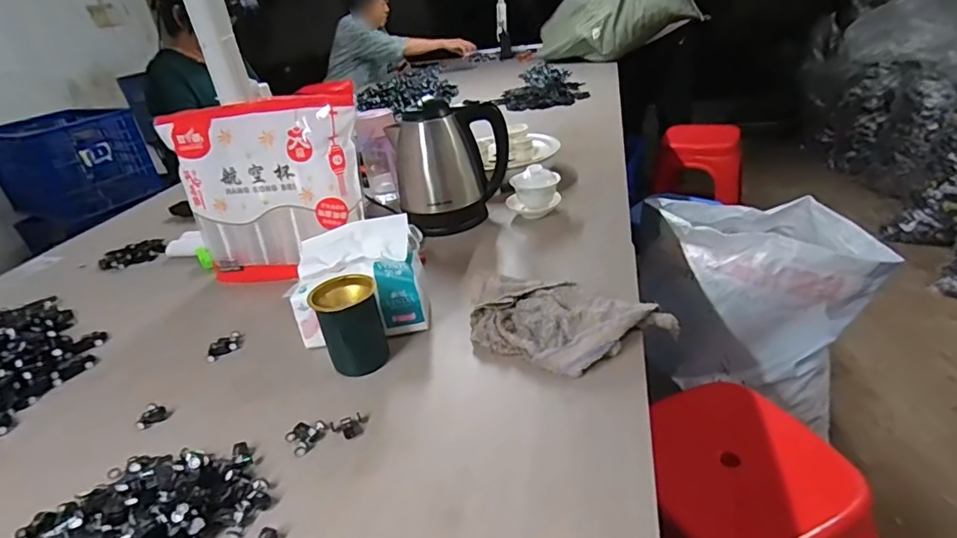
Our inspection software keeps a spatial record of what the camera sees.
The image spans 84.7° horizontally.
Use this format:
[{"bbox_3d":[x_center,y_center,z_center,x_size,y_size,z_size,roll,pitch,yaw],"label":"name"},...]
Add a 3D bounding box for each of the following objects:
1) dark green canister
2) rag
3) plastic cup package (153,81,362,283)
[{"bbox_3d":[-0.153,0.067,0.632,0.075,0.099,0.072,-13,30,-10],"label":"dark green canister"},{"bbox_3d":[0.103,0.067,0.624,0.244,0.055,0.133,5,31,20],"label":"rag"},{"bbox_3d":[-0.325,-0.116,0.825,0.303,0.275,0.075,-2,30,8],"label":"plastic cup package"}]

